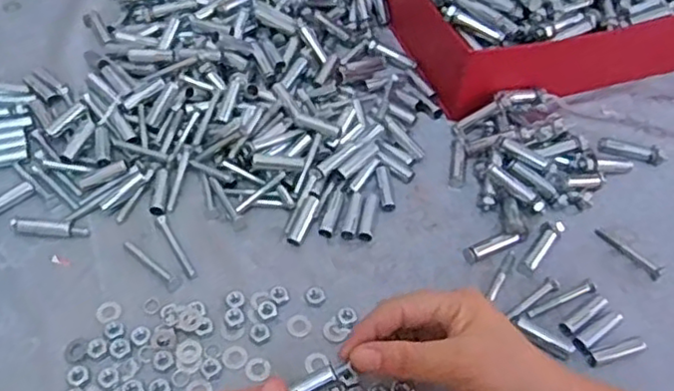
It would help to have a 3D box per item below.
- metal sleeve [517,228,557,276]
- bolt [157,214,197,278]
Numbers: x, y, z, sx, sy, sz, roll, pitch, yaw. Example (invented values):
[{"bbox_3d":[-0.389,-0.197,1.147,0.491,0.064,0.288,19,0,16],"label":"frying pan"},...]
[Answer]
[{"bbox_3d":[0.149,0.041,0.488,0.013,0.008,0.044,32,56,20],"label":"metal sleeve"},{"bbox_3d":[-0.117,0.036,0.479,0.007,0.004,0.059,-24,56,-21],"label":"bolt"}]

